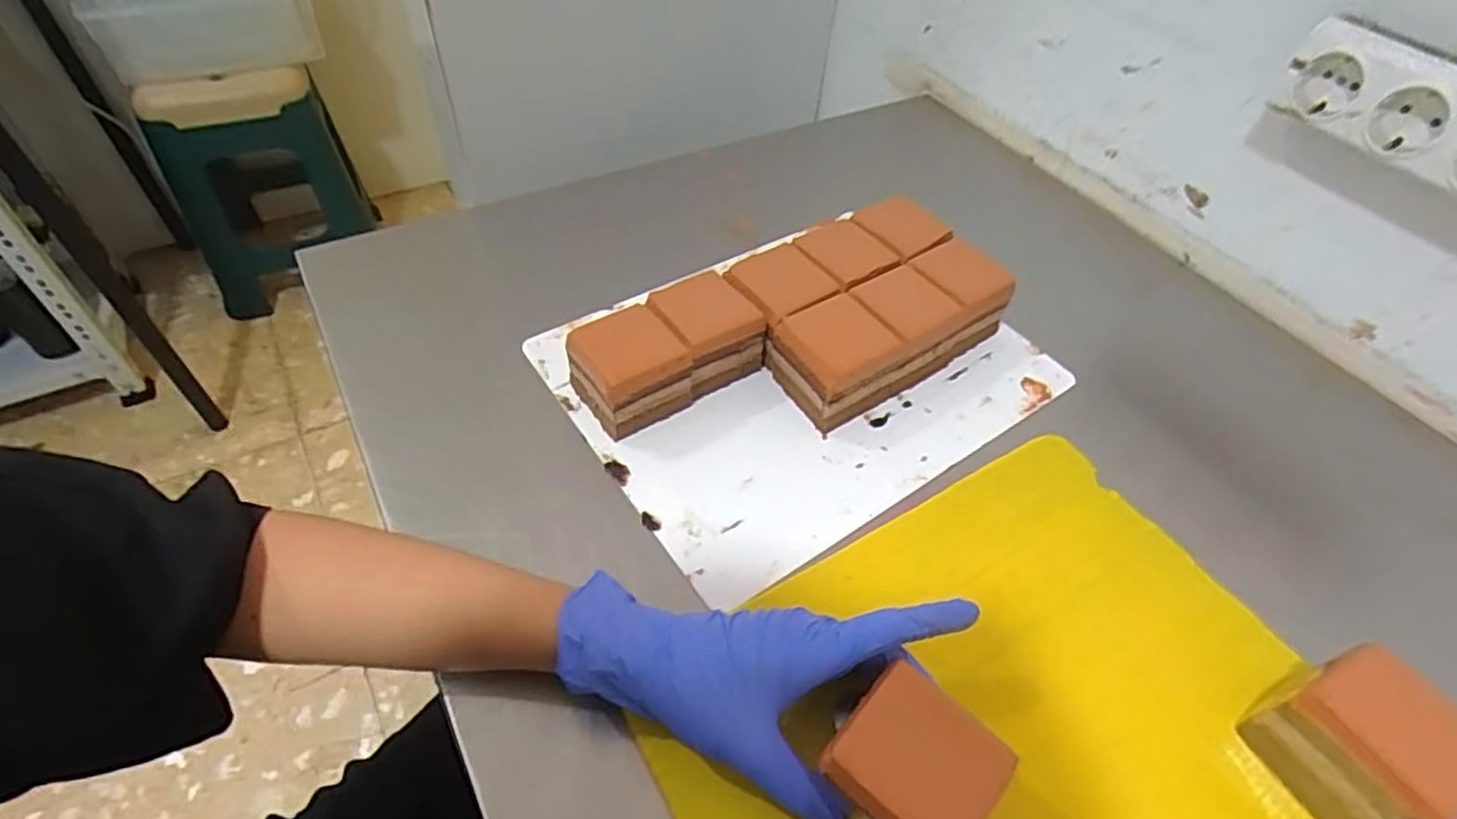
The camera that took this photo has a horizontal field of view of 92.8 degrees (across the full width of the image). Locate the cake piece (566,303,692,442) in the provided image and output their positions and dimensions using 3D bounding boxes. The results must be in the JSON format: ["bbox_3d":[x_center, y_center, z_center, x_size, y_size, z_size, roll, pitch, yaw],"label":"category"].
[{"bbox_3d":[-0.063,-0.026,0.446,0.063,0.067,0.056,-25,55,-23],"label":"cake piece"}]

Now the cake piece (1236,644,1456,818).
[{"bbox_3d":[0.297,0.156,0.325,0.059,0.056,0.065,-18,53,-18],"label":"cake piece"}]

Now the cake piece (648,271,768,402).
[{"bbox_3d":[-0.017,-0.050,0.470,0.066,0.067,0.055,-28,57,-25],"label":"cake piece"}]

